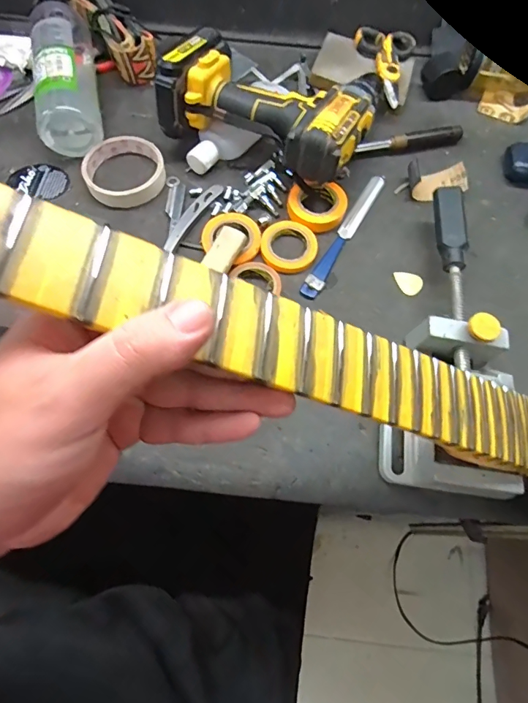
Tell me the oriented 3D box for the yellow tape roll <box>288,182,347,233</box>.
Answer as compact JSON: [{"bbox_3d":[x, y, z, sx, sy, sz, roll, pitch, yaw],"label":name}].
[{"bbox_3d":[0.056,-0.155,0.442,0.058,0.018,0.059,1,67,-2],"label":"yellow tape roll"}]

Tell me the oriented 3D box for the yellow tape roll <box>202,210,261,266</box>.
[{"bbox_3d":[-0.031,-0.120,0.425,0.058,0.012,0.061,1,67,-2],"label":"yellow tape roll"}]

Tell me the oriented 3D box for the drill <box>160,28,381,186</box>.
[{"bbox_3d":[0.015,-0.271,0.453,0.204,0.085,0.173,24,69,8],"label":"drill"}]

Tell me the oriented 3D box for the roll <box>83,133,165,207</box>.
[{"bbox_3d":[-0.151,-0.196,0.454,0.083,0.018,0.087,1,67,-2],"label":"roll"}]

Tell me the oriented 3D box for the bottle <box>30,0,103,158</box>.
[{"bbox_3d":[-0.222,-0.316,0.475,0.066,0.073,0.182,-8,68,-5],"label":"bottle"}]

